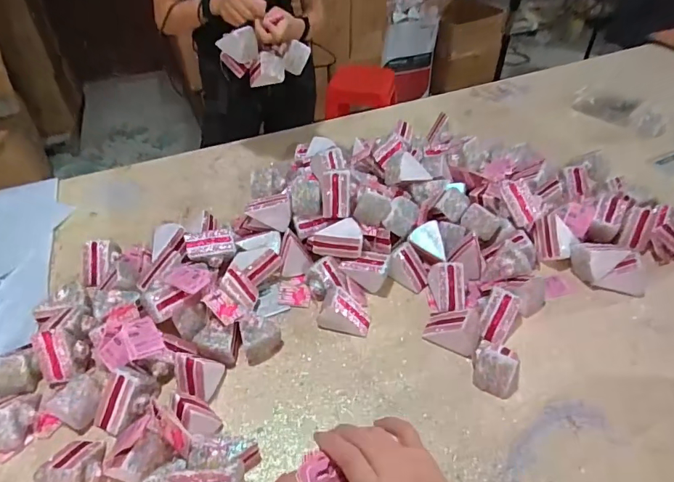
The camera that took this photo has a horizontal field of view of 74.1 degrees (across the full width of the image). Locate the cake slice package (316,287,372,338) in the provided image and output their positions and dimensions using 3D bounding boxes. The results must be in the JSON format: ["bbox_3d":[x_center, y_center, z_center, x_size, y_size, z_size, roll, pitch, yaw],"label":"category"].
[{"bbox_3d":[0.015,0.121,0.784,0.089,0.058,0.062,13,44,15],"label":"cake slice package"}]

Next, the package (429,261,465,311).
[{"bbox_3d":[0.199,0.081,0.795,0.059,0.057,0.076,2,42,4],"label":"package"}]

